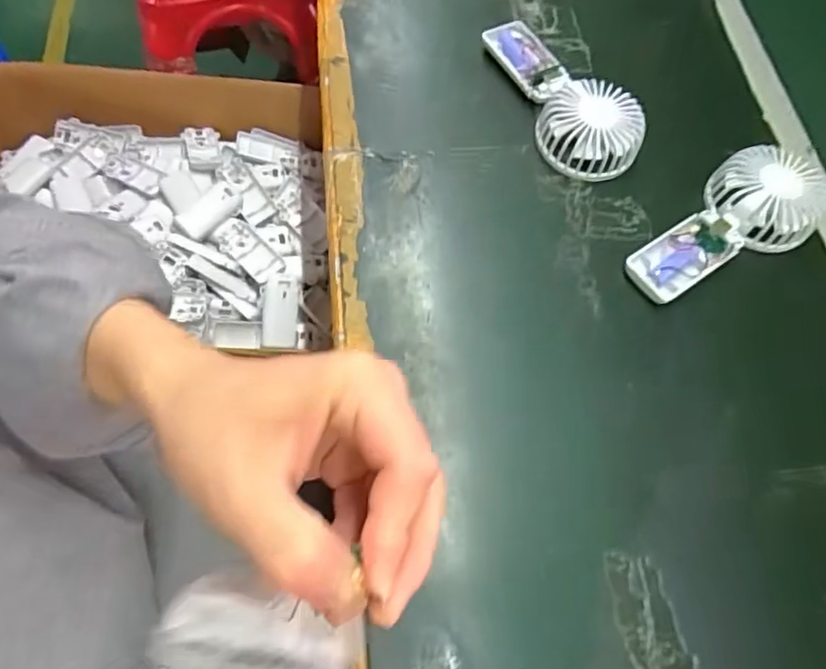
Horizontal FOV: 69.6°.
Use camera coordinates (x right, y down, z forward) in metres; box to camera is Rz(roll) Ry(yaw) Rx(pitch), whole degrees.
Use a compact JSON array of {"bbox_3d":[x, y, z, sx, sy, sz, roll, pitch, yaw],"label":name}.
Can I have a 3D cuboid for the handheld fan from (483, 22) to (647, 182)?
[{"bbox_3d":[0.130,-0.217,0.525,0.085,0.037,0.183,-20,68,-11],"label":"handheld fan"}]

